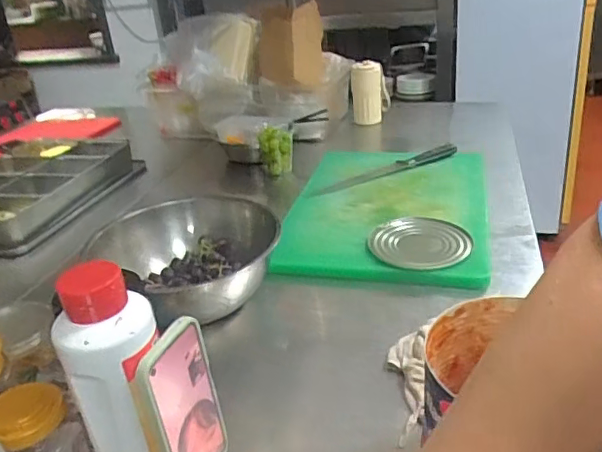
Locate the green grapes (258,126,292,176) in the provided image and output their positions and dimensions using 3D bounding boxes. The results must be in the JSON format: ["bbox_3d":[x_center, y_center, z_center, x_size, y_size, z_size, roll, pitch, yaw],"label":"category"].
[{"bbox_3d":[-0.054,-0.163,1.215,0.071,0.096,0.044,-11,27,-10],"label":"green grapes"}]

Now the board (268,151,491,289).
[{"bbox_3d":[0.152,-0.035,0.986,0.329,0.033,0.449,1,29,16],"label":"board"}]

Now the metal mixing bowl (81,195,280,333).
[{"bbox_3d":[-0.156,0.048,0.777,0.224,0.103,0.224,-4,26,2],"label":"metal mixing bowl"}]

